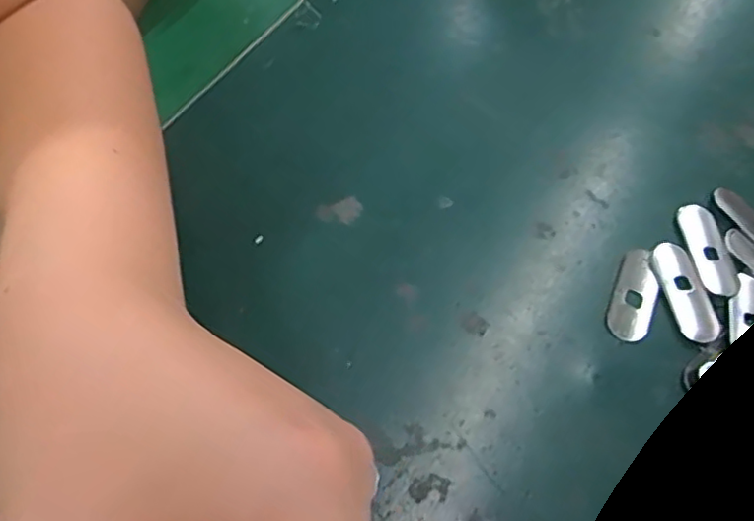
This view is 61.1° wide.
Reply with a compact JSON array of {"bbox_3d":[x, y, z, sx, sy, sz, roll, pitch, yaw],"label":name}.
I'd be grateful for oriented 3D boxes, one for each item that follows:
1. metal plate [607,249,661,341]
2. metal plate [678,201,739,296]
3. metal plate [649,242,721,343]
[{"bbox_3d":[0.118,0.015,0.291,0.019,0.004,0.047,21,61,8],"label":"metal plate"},{"bbox_3d":[0.158,-0.006,0.304,0.018,0.004,0.051,-3,61,-5],"label":"metal plate"},{"bbox_3d":[0.141,0.014,0.292,0.019,0.004,0.049,-10,62,-9],"label":"metal plate"}]

